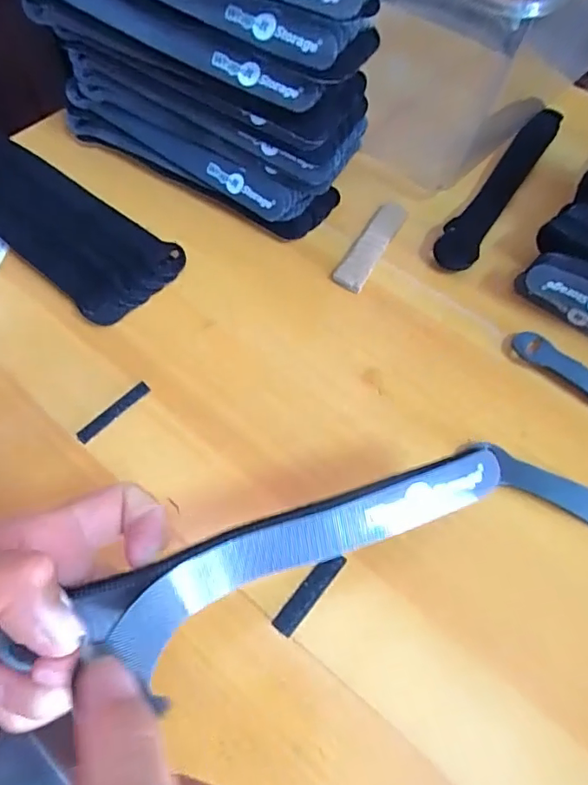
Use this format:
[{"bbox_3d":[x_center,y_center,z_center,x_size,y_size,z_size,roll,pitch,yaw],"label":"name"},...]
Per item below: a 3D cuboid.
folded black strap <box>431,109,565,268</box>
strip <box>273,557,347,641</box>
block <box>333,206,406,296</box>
[{"bbox_3d":[0.161,-0.163,0.407,0.027,0.014,0.203,30,64,14],"label":"folded black strap"},{"bbox_3d":[0.008,0.097,0.258,0.010,0.004,0.045,38,66,17],"label":"strip"},{"bbox_3d":[0.055,-0.105,0.374,0.022,0.008,0.090,26,63,12],"label":"block"}]

